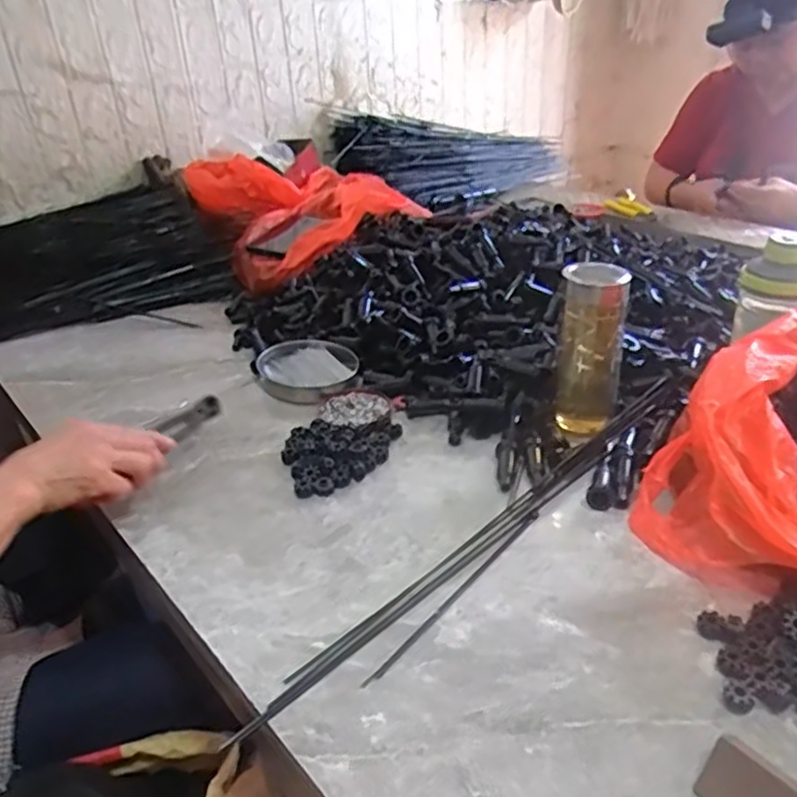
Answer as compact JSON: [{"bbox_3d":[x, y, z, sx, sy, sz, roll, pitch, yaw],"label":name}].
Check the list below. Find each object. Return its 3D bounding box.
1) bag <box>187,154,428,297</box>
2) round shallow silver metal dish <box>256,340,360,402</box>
[{"bbox_3d":[-0.159,-0.332,1.200,0.319,0.118,0.379,-18,33,-22],"label":"bag"},{"bbox_3d":[-0.116,-0.037,0.871,0.135,0.016,0.107,22,39,36],"label":"round shallow silver metal dish"}]

